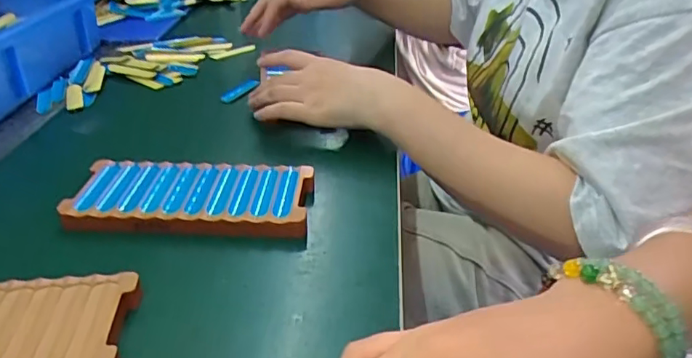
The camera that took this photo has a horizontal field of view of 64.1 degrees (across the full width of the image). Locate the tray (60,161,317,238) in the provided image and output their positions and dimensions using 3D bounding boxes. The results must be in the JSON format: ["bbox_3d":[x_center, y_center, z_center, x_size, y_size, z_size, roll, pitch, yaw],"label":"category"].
[{"bbox_3d":[-0.113,0.014,0.414,0.171,0.020,0.074,2,32,2],"label":"tray"}]

